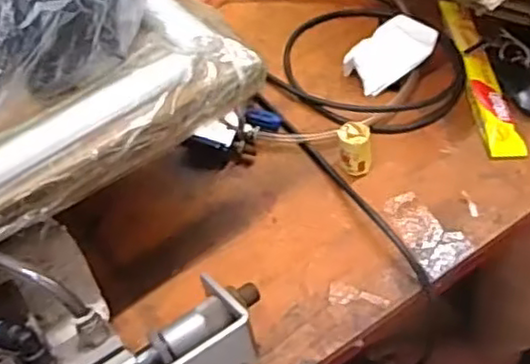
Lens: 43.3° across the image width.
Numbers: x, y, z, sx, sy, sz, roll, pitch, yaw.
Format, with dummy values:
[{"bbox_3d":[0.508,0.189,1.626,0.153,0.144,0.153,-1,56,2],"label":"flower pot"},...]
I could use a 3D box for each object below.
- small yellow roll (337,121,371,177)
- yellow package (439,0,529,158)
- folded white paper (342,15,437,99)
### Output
[{"bbox_3d":[0.073,-0.027,0.546,0.029,0.039,0.025,9,53,7],"label":"small yellow roll"},{"bbox_3d":[0.199,-0.105,0.627,0.031,0.010,0.202,-4,53,-3],"label":"yellow package"},{"bbox_3d":[0.113,-0.121,0.621,0.079,0.037,0.057,-24,56,-18],"label":"folded white paper"}]

